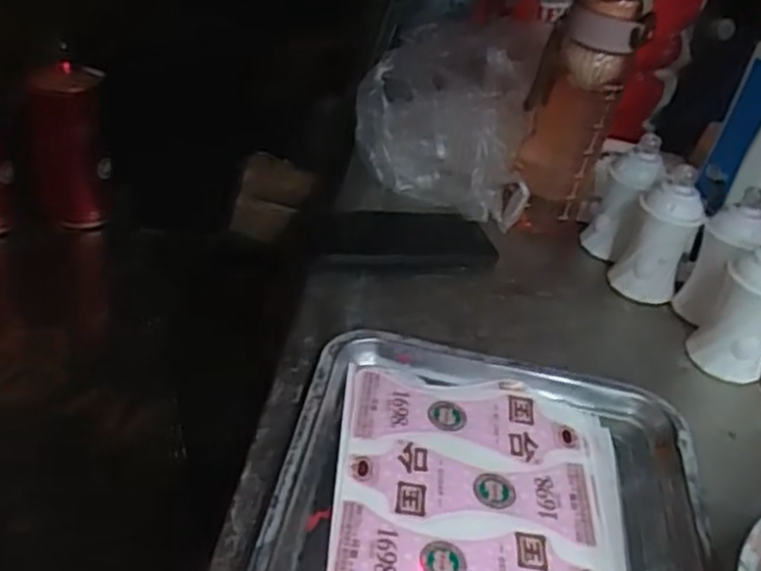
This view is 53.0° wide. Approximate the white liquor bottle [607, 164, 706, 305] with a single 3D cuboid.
[{"bbox_3d":[0.245,-0.045,0.668,0.056,0.107,0.059,23,38,18],"label":"white liquor bottle"}]

